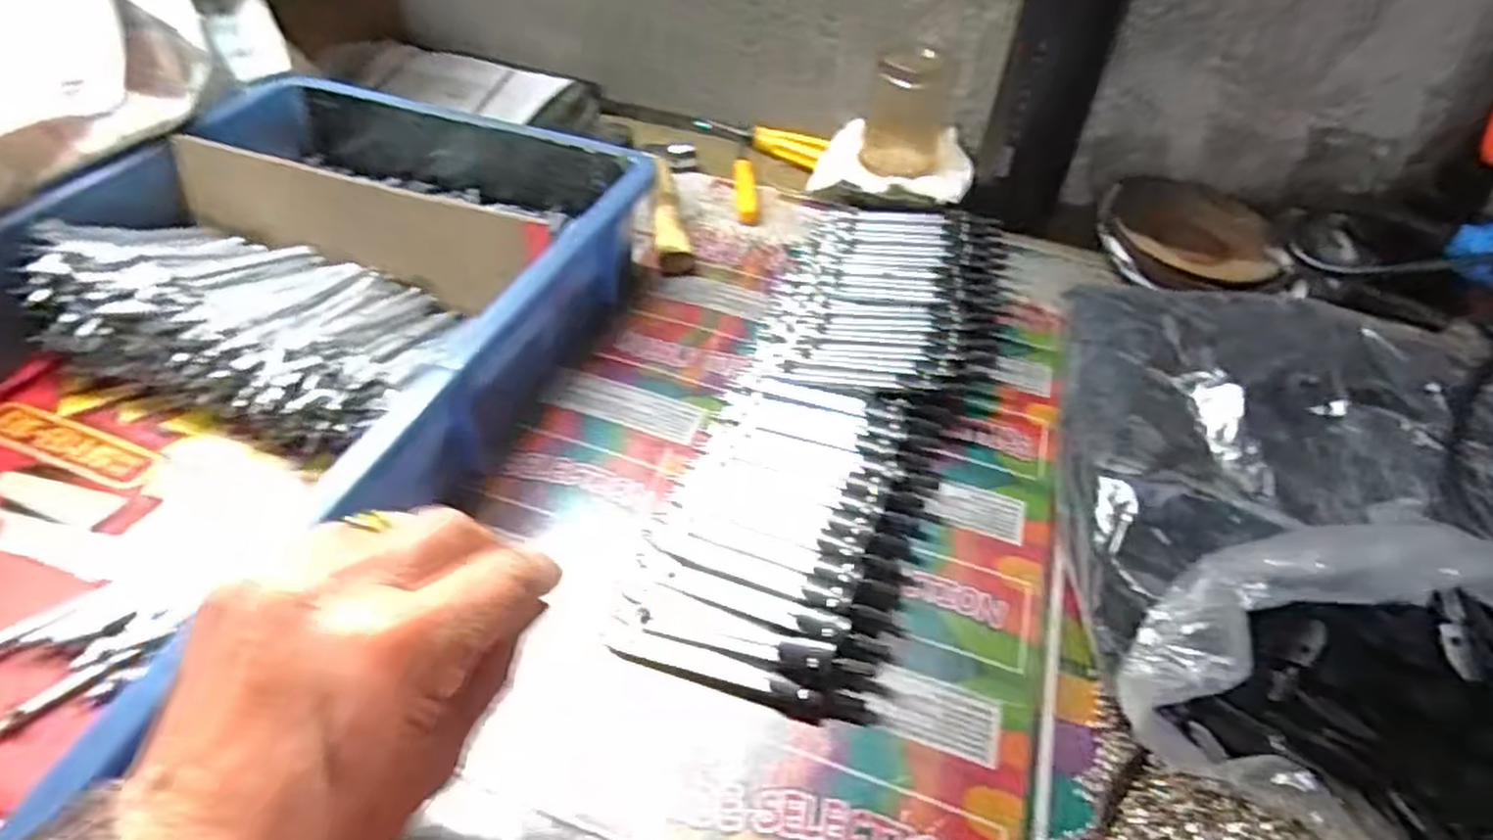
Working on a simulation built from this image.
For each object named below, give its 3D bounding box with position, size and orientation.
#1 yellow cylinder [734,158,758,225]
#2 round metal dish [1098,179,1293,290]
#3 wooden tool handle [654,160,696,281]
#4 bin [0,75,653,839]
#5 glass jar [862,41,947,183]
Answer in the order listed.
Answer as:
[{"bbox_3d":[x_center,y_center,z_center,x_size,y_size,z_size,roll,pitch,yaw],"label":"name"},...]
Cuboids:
[{"bbox_3d":[-0.001,-0.178,0.580,0.016,0.010,0.073,1,47,-5],"label":"yellow cylinder"},{"bbox_3d":[0.313,-0.137,0.546,0.114,0.017,0.124,3,47,-3],"label":"round metal dish"},{"bbox_3d":[-0.056,-0.148,0.541,0.025,0.015,0.112,-5,48,-10],"label":"wooden tool handle"},{"bbox_3d":[-0.279,-0.043,0.385,0.318,0.091,0.426,18,48,11],"label":"bin"},{"bbox_3d":[0.123,-0.236,0.569,0.060,0.073,0.049,12,47,6],"label":"glass jar"}]

